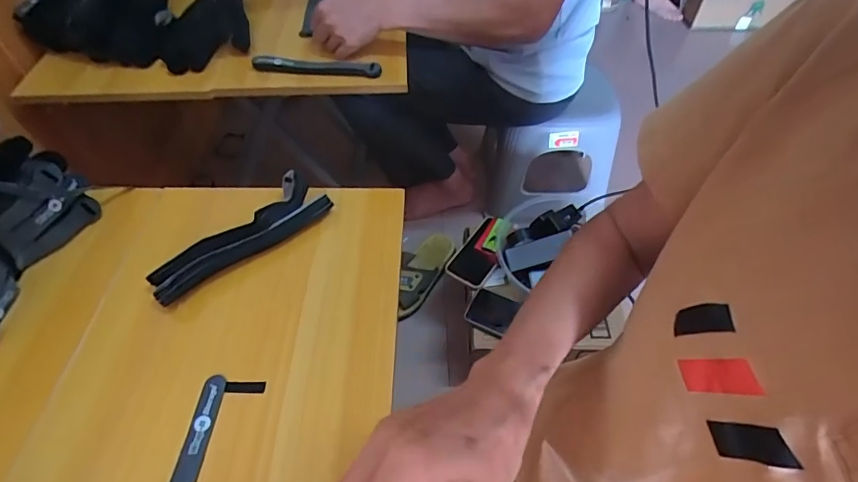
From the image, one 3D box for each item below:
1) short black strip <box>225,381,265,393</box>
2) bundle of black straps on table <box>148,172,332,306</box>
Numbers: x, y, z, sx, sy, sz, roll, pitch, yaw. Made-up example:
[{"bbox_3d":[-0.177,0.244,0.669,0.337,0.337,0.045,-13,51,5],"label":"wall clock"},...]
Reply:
[{"bbox_3d":[-0.163,0.130,0.410,0.033,0.004,0.010,0,52,-1],"label":"short black strip"},{"bbox_3d":[-0.198,-0.006,0.489,0.053,0.029,0.192,36,59,24],"label":"bundle of black straps on table"}]

